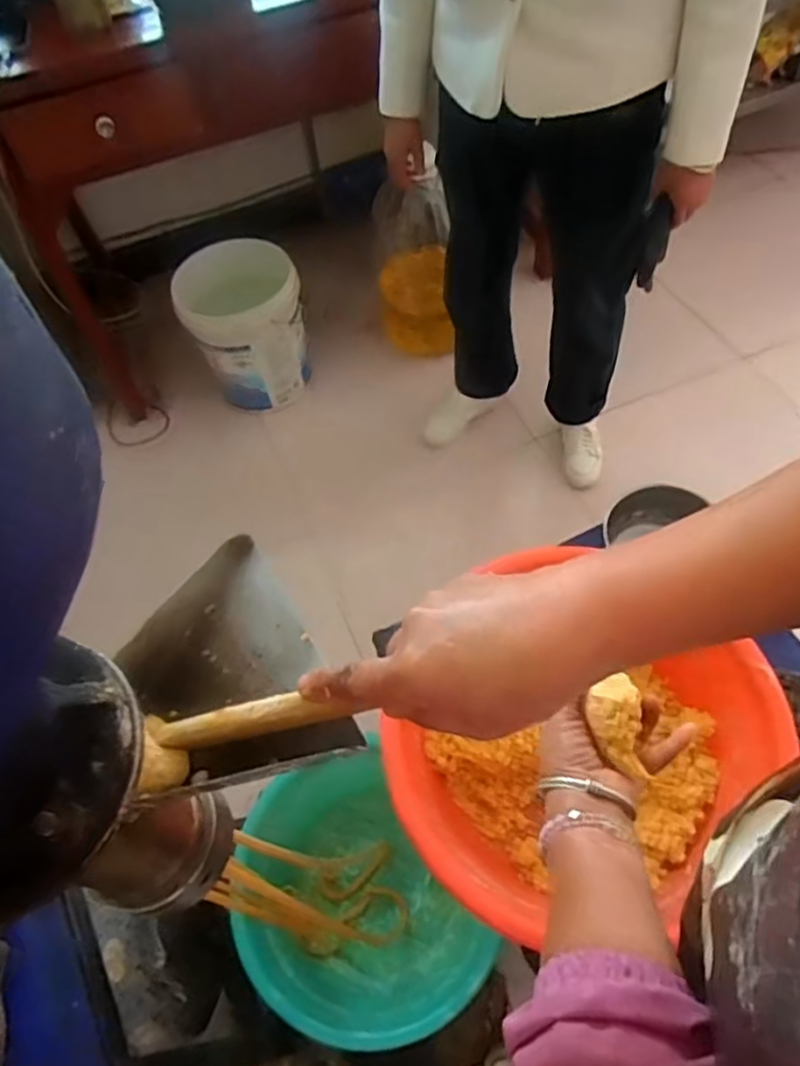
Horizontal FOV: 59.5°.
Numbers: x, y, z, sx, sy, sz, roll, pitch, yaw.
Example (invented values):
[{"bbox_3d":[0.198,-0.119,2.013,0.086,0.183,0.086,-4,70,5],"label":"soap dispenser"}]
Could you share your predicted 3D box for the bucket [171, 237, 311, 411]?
[{"bbox_3d":[-0.369,-0.505,1.717,0.289,0.370,0.245,-21,57,-7],"label":"bucket"}]

